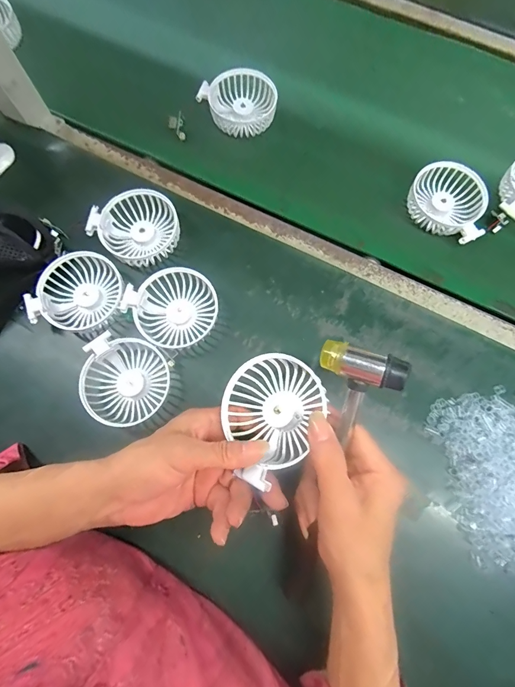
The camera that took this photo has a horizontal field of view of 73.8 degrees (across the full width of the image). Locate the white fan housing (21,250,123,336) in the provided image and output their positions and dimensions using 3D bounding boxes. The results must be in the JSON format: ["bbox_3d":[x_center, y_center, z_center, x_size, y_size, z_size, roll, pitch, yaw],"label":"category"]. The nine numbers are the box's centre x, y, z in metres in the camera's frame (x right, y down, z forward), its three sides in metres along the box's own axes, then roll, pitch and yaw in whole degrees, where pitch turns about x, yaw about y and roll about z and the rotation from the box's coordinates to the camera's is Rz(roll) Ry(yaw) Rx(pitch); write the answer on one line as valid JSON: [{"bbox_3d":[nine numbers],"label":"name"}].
[{"bbox_3d":[-0.195,-0.055,0.385,0.085,0.039,0.086,0,76,-2],"label":"white fan housing"}]

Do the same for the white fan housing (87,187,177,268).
[{"bbox_3d":[-0.138,-0.135,0.404,0.085,0.035,0.086,0,76,-2],"label":"white fan housing"}]

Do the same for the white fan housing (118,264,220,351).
[{"bbox_3d":[-0.091,-0.040,0.382,0.088,0.032,0.078,-36,80,-9],"label":"white fan housing"}]

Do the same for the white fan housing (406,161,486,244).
[{"bbox_3d":[0.240,-0.177,0.426,0.098,0.027,0.081,38,78,7],"label":"white fan housing"}]

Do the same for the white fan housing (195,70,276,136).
[{"bbox_3d":[-0.022,-0.322,0.458,0.085,0.029,0.085,-35,80,-9],"label":"white fan housing"}]

